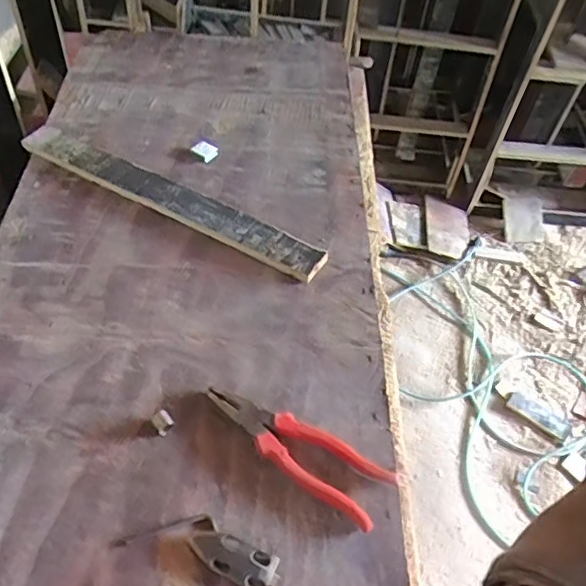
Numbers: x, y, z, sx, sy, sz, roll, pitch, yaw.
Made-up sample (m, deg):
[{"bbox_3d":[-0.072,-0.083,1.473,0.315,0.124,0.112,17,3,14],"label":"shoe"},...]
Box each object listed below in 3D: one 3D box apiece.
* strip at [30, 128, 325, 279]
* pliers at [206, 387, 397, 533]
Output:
[{"bbox_3d":[-0.155,-0.121,0.728,0.429,0.019,0.051,26,53,15],"label":"strip"},{"bbox_3d":[0.000,0.139,0.535,0.184,0.018,0.052,29,54,17],"label":"pliers"}]

